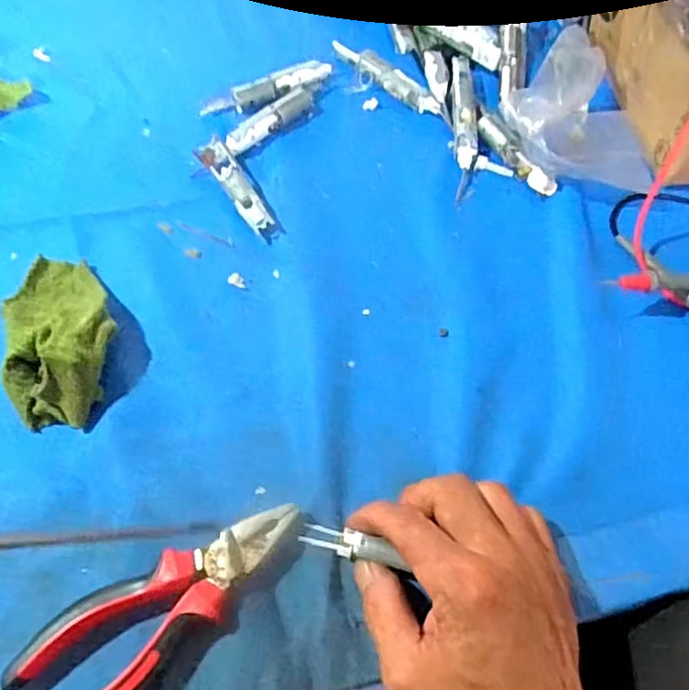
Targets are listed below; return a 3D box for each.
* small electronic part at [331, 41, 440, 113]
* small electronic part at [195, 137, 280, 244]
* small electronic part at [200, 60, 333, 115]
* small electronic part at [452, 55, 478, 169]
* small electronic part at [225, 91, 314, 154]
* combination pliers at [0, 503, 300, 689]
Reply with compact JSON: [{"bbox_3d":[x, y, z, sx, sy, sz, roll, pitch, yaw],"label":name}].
[{"bbox_3d":[0.036,-0.234,0.559,0.019,0.016,0.121,-37,64,-19],"label":"small electronic part"},{"bbox_3d":[-0.080,-0.119,0.493,0.022,0.021,0.105,-28,61,-14],"label":"small electronic part"},{"bbox_3d":[-0.065,-0.220,0.556,0.117,0.017,0.025,-21,60,-10],"label":"small electronic part"},{"bbox_3d":[0.098,-0.193,0.530,0.018,0.016,0.123,2,59,4],"label":"small electronic part"},{"bbox_3d":[-0.060,-0.183,0.531,0.088,0.017,0.017,-37,64,-19],"label":"small electronic part"},{"bbox_3d":[-0.087,0.140,0.327,0.153,0.019,0.060,-28,61,-14],"label":"combination pliers"}]

